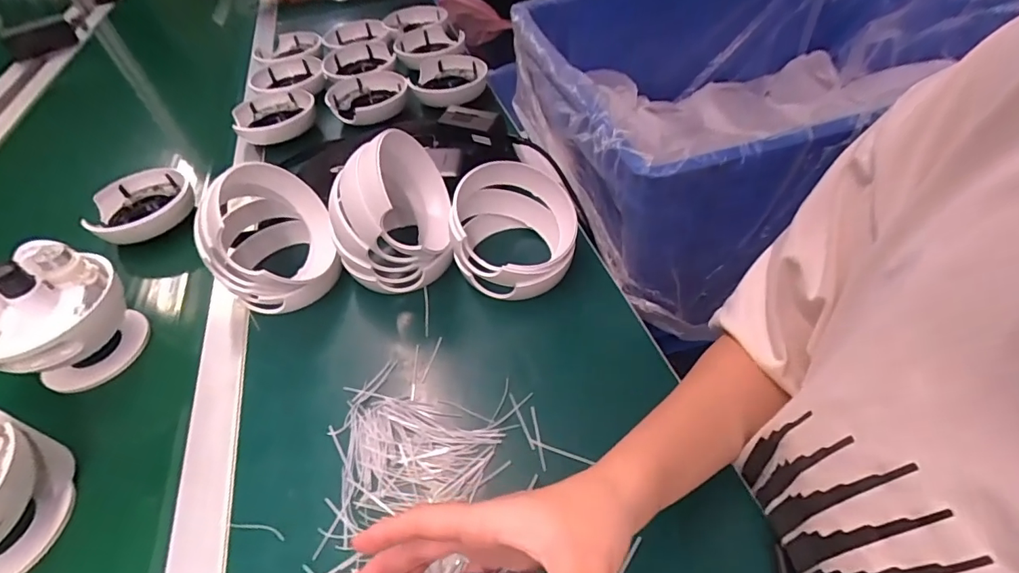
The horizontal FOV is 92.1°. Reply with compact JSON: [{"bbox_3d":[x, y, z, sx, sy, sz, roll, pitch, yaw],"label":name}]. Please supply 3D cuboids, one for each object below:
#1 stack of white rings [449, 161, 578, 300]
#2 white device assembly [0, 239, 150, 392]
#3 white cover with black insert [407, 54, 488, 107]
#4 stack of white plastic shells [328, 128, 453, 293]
[{"bbox_3d":[0.006,-0.052,0.466,0.110,0.083,0.116,-3,47,4],"label":"stack of white rings"},{"bbox_3d":[-0.403,0.029,0.437,0.104,0.110,0.107,28,56,29],"label":"white device assembly"},{"bbox_3d":[-0.090,-0.308,0.732,0.114,0.033,0.098,-9,47,-1],"label":"white cover with black insert"},{"bbox_3d":[-0.108,-0.077,0.467,0.109,0.113,0.117,1,47,8],"label":"stack of white plastic shells"}]

